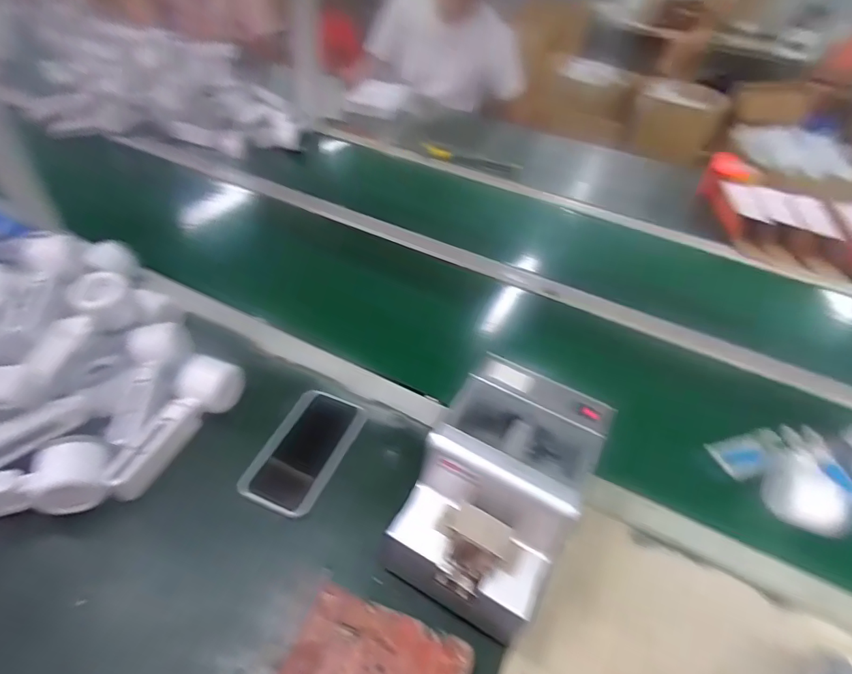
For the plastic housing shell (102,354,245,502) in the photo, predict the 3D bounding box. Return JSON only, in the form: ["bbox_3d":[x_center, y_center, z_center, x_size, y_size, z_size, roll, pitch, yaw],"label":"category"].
[{"bbox_3d":[-0.265,0.088,0.495,0.048,0.056,0.163,18,45,12],"label":"plastic housing shell"}]

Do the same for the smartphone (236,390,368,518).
[{"bbox_3d":[-0.130,0.119,0.512,0.077,0.012,0.143,19,45,13],"label":"smartphone"}]

